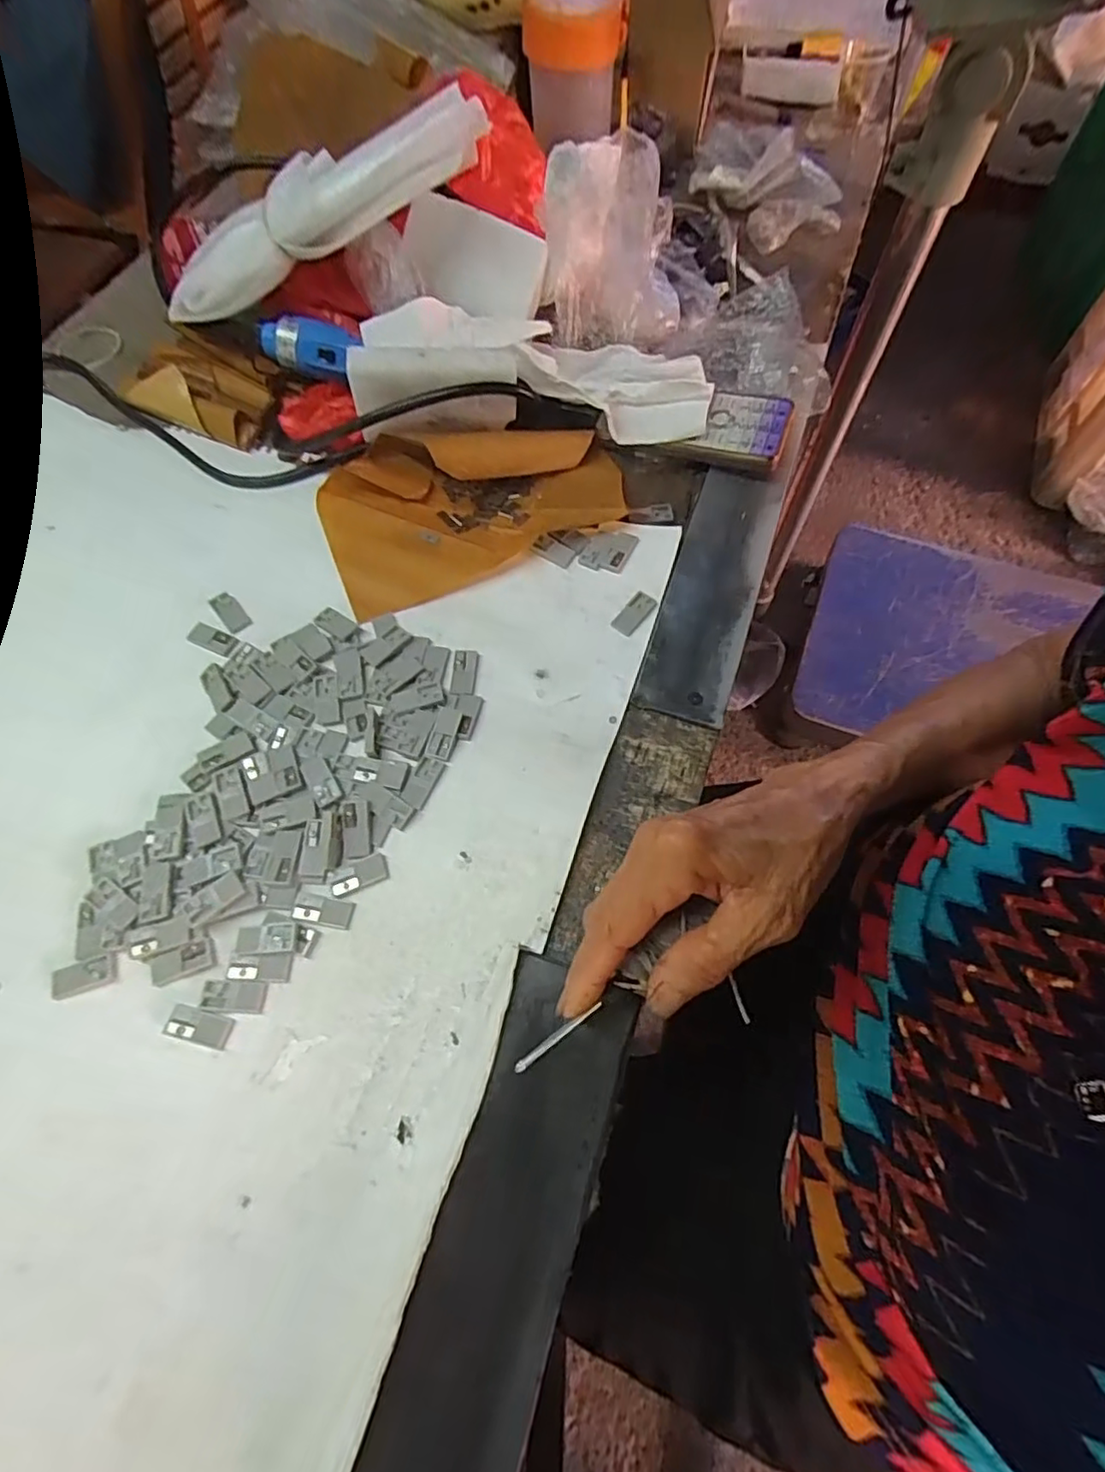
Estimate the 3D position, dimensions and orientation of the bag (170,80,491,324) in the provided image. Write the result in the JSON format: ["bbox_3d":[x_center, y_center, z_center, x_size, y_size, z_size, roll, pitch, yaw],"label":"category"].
[{"bbox_3d":[-0.156,-0.354,0.414,0.244,0.040,0.039,-24,64,9],"label":"bag"}]

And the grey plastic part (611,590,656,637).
[{"bbox_3d":[0.048,-0.073,0.368,0.015,0.004,0.028,38,72,19],"label":"grey plastic part"}]

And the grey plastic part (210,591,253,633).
[{"bbox_3d":[-0.196,-0.076,0.380,0.013,0.004,0.030,-39,68,-14],"label":"grey plastic part"}]

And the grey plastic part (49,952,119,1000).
[{"bbox_3d":[-0.220,0.112,0.292,0.031,0.004,0.014,-18,64,-5],"label":"grey plastic part"}]

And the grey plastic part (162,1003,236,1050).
[{"bbox_3d":[-0.160,0.131,0.281,0.030,0.004,0.014,11,65,9],"label":"grey plastic part"}]

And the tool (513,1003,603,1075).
[{"bbox_3d":[0.002,0.115,0.239,0.039,0.004,0.004,-33,67,-12],"label":"tool"}]

